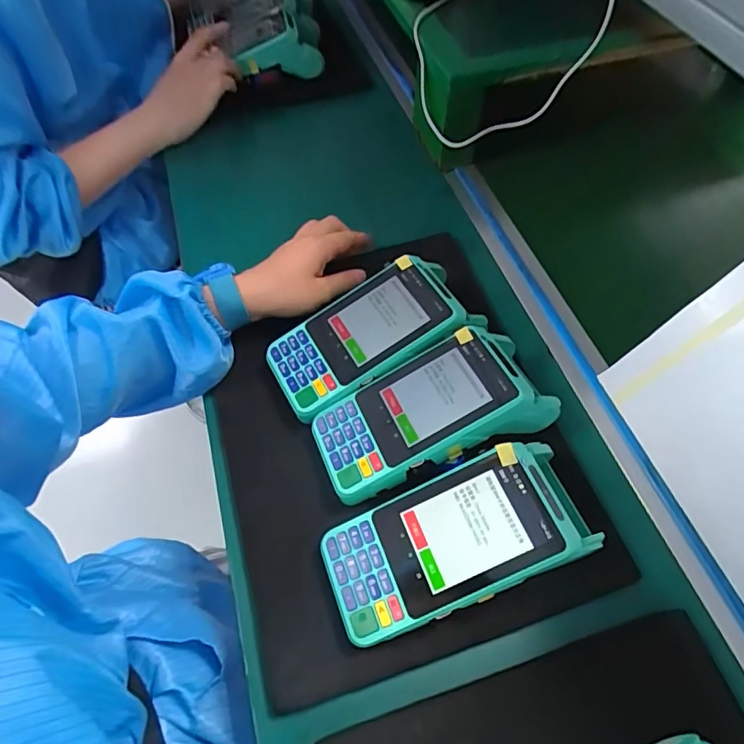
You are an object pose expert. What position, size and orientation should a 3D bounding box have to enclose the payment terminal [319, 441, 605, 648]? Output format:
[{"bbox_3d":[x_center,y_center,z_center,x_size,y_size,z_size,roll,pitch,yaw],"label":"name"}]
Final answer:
[{"bbox_3d":[0.051,0.107,0.322,0.161,0.064,0.076,-19,59,-8],"label":"payment terminal"}]

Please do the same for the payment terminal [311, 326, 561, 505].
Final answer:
[{"bbox_3d":[0.044,0.031,0.368,0.172,0.067,0.083,-20,59,-9],"label":"payment terminal"}]

